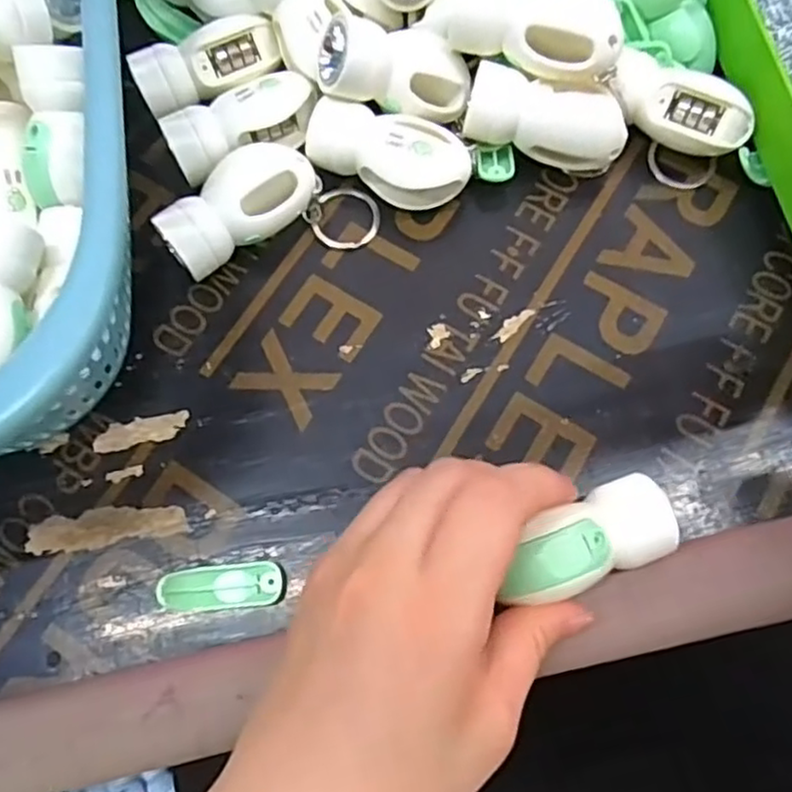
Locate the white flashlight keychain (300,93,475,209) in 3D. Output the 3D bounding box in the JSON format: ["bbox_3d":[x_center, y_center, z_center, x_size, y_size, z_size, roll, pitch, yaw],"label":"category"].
[{"bbox_3d":[-0.003,-0.102,0.284,0.066,0.024,0.028,19,73,7],"label":"white flashlight keychain"}]

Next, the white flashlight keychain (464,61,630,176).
[{"bbox_3d":[0.062,-0.112,0.285,0.065,0.025,0.026,14,72,-8],"label":"white flashlight keychain"}]

